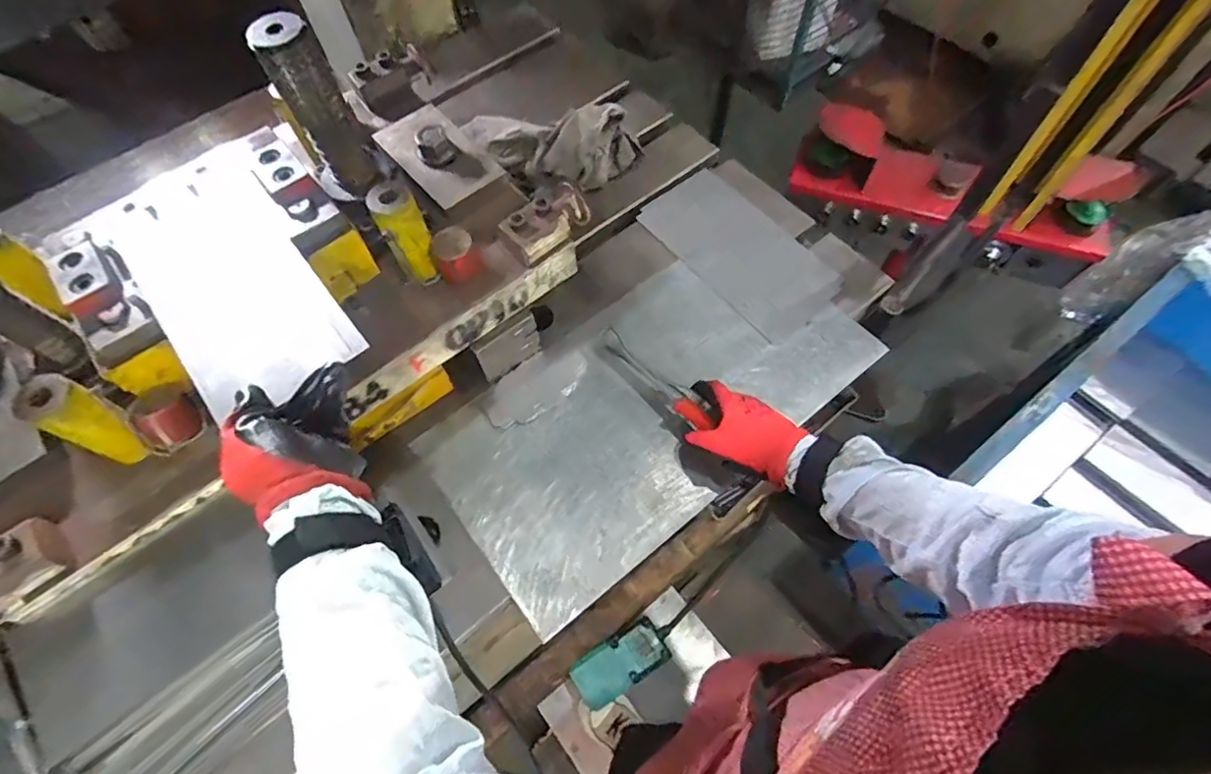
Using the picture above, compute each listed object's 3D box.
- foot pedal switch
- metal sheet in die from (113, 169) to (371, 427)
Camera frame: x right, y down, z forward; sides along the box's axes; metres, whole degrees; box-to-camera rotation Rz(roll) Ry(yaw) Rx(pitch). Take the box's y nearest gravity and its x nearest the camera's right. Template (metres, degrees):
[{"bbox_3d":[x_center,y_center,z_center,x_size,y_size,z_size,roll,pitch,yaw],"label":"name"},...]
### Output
[{"bbox_3d":[0.038,0.577,1.214,0.209,0.101,0.105,-30,65,-12],"label":"foot pedal switch"},{"bbox_3d":[-0.311,-0.085,0.487,0.127,0.007,0.241,-36,68,-14],"label":"metal sheet in die"}]

